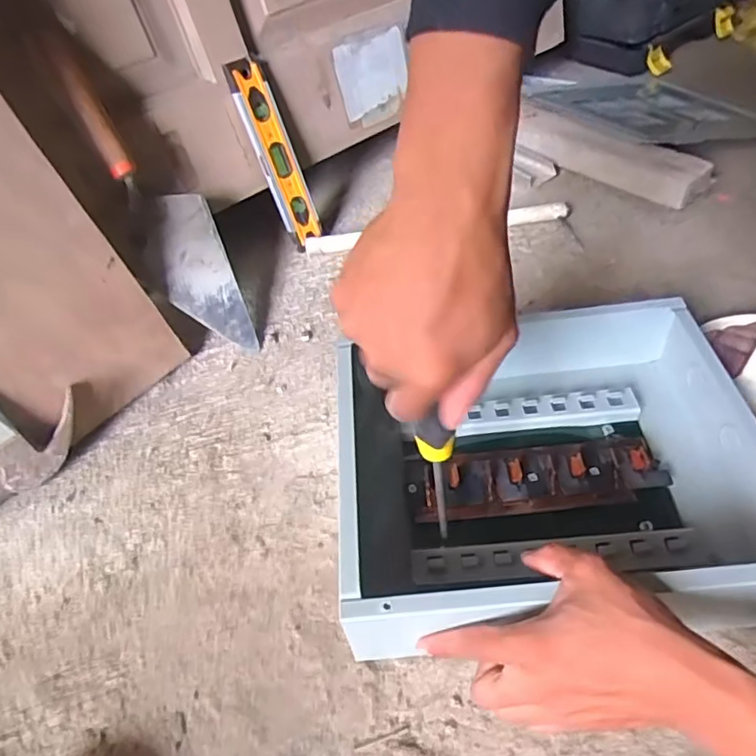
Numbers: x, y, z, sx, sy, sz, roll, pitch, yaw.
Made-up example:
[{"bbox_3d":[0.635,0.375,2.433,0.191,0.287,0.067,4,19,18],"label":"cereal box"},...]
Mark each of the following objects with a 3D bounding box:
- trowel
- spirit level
[{"bbox_3d":[-0.232,-0.179,0.604,0.089,0.335,0.065,-44,25,-30],"label":"trowel"},{"bbox_3d":[-0.119,-0.264,0.692,0.046,0.211,0.026,-34,32,-23],"label":"spirit level"}]

